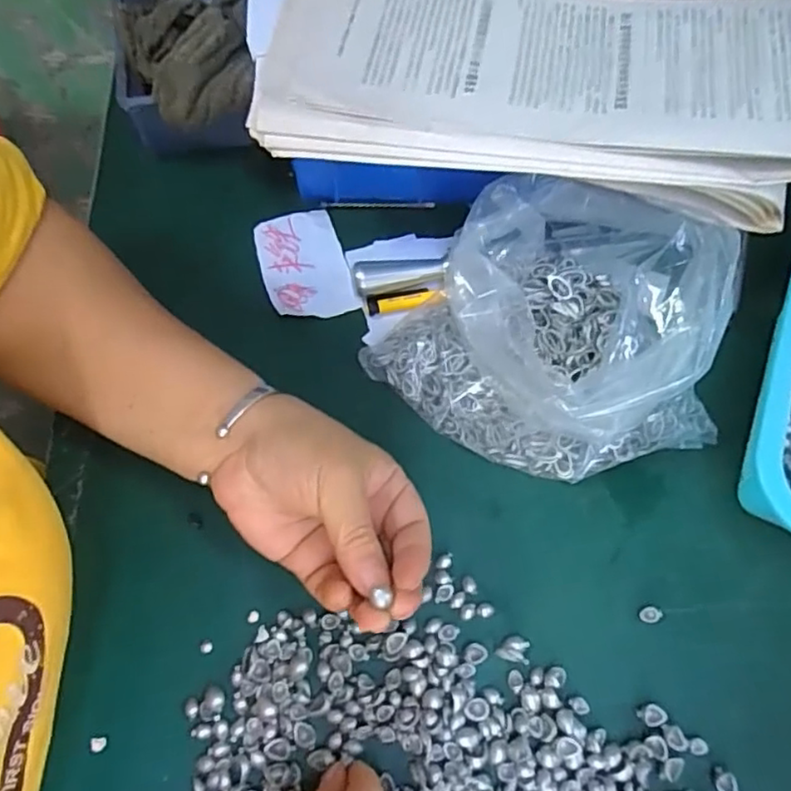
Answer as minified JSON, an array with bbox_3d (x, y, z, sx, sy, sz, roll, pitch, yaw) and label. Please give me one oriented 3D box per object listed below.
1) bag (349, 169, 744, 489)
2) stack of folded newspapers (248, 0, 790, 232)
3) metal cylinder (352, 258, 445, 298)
[{"bbox_3d":[0.098,-0.029,0.343,0.177,0.086,0.157,43,73,13],"label":"bag"},{"bbox_3d":[0.075,-0.201,0.334,0.275,0.034,0.193,9,69,1],"label":"stack of folded newspapers"},{"bbox_3d":[0.003,-0.074,0.390,0.054,0.018,0.018,-10,70,-6],"label":"metal cylinder"}]

